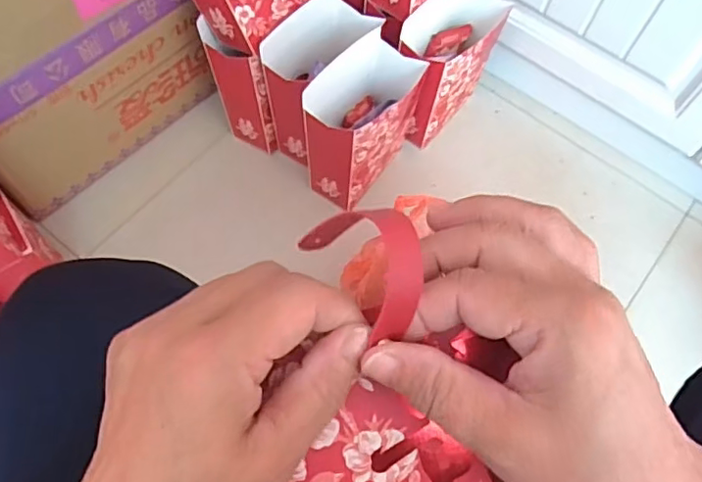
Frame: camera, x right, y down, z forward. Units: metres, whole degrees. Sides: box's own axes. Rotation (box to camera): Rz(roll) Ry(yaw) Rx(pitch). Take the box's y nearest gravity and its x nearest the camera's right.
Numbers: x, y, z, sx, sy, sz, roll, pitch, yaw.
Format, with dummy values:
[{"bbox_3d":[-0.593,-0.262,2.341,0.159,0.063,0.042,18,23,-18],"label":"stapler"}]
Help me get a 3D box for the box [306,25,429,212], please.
[{"bbox_3d":[0.013,-0.148,0.762,0.088,0.193,0.140,33,68,11],"label":"box"}]

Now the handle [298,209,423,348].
[{"bbox_3d":[0.007,0.008,0.217,0.028,0.039,0.055,-29,71,-15],"label":"handle"}]

